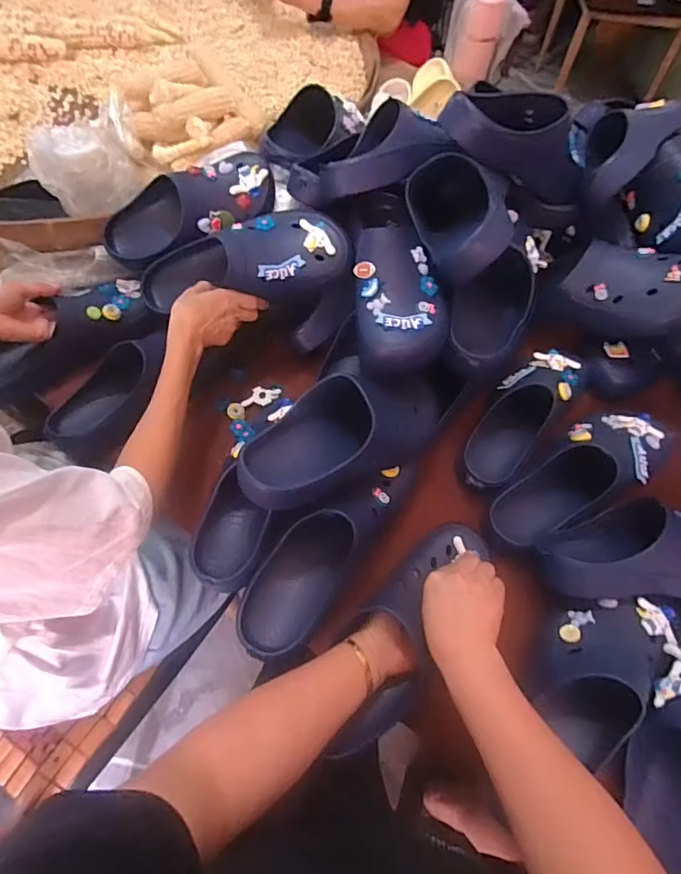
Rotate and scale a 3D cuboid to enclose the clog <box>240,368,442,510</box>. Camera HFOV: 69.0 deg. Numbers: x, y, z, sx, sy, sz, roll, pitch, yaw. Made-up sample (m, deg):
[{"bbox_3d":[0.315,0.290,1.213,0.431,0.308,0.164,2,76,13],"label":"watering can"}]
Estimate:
[{"bbox_3d":[0.014,-0.011,0.581,0.285,0.101,0.108,-33,67,-19],"label":"clog"}]

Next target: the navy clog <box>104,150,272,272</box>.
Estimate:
[{"bbox_3d":[-0.219,-0.322,0.708,0.255,0.098,0.100,-18,61,9],"label":"navy clog"}]

